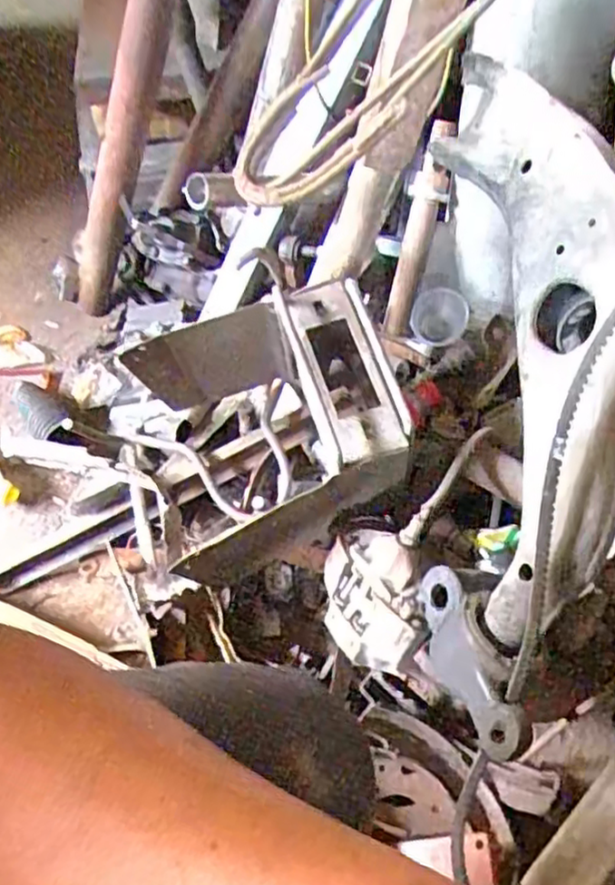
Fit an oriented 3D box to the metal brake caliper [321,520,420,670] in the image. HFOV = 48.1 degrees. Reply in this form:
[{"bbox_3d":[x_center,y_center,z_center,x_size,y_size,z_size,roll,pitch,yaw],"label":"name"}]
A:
[{"bbox_3d":[0.056,0.140,0.642,0.077,0.077,0.133,-3,49,-1],"label":"metal brake caliper"}]

